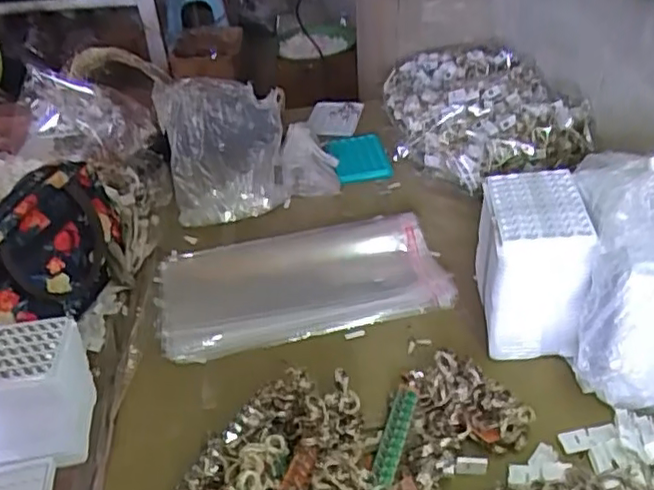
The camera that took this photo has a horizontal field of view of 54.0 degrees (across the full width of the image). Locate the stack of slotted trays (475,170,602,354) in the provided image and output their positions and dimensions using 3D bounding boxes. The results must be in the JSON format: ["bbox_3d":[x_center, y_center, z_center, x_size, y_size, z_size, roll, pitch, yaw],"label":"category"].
[{"bbox_3d":[0.208,0.028,0.668,0.089,0.159,0.122,0,36,7],"label":"stack of slotted trays"}]

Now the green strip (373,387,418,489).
[{"bbox_3d":[0.063,0.179,0.597,0.019,0.011,0.108,9,38,18],"label":"green strip"}]

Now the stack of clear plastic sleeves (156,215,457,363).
[{"bbox_3d":[-0.033,0.043,0.783,0.344,0.030,0.168,-8,36,-4],"label":"stack of clear plastic sleeves"}]

